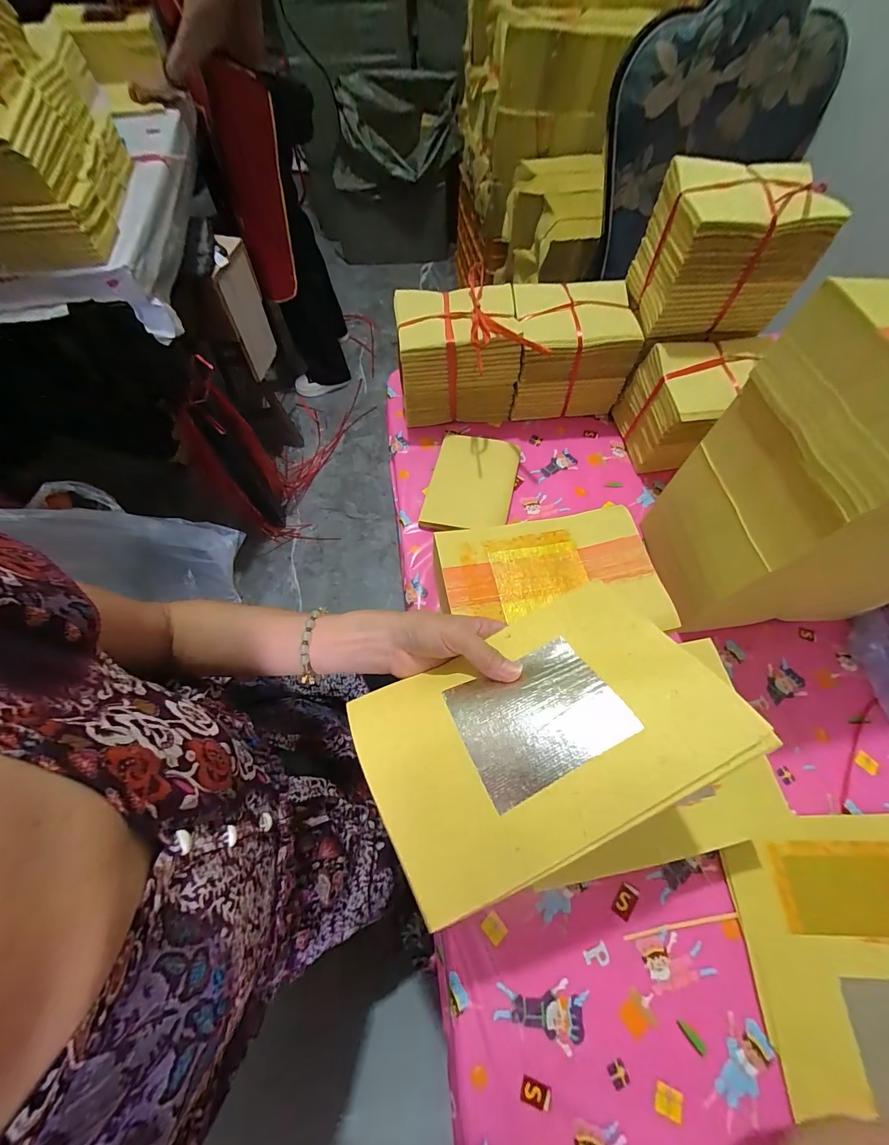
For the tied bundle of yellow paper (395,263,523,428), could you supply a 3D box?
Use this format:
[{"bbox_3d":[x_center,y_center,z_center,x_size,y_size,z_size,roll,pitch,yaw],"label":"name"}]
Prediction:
[{"bbox_3d":[0.017,-0.314,0.601,0.160,0.148,0.124,-7,65,-4],"label":"tied bundle of yellow paper"}]

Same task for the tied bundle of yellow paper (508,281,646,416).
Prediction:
[{"bbox_3d":[0.181,-0.320,0.602,0.166,0.149,0.114,-7,65,-4],"label":"tied bundle of yellow paper"}]

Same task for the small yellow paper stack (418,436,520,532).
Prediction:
[{"bbox_3d":[0.039,-0.125,0.575,0.116,0.022,0.157,12,65,5],"label":"small yellow paper stack"}]

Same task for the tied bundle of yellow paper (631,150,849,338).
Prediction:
[{"bbox_3d":[0.341,-0.389,0.504,0.166,0.147,0.118,-2,65,-1],"label":"tied bundle of yellow paper"}]

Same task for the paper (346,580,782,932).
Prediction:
[{"bbox_3d":[0.056,0.106,0.276,0.224,0.024,0.154,-30,49,-1],"label":"paper"}]

